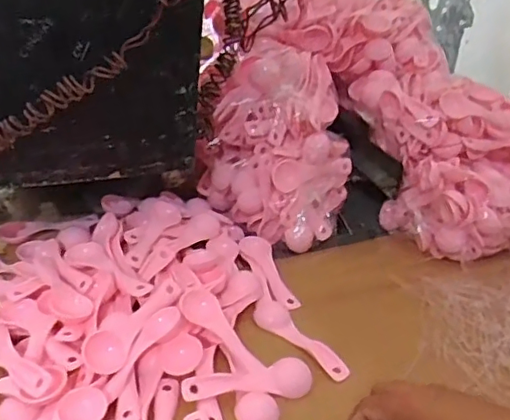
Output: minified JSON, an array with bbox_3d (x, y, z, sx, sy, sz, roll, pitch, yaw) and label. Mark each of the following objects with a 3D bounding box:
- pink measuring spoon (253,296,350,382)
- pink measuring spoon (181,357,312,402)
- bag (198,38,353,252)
[{"bbox_3d":[0.038,0.118,0.545,0.036,0.013,0.121,-14,39,-29],"label":"pink measuring spoon"},{"bbox_3d":[-0.005,0.144,0.485,0.110,0.010,0.036,-3,35,-15],"label":"pink measuring spoon"},{"bbox_3d":[0.035,-0.075,0.672,0.158,0.185,0.138,-8,36,-21],"label":"bag"}]

